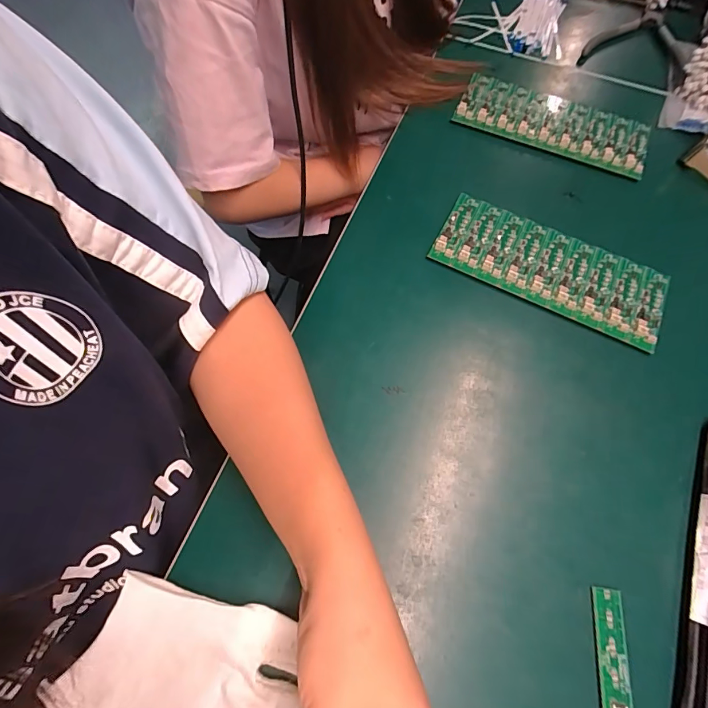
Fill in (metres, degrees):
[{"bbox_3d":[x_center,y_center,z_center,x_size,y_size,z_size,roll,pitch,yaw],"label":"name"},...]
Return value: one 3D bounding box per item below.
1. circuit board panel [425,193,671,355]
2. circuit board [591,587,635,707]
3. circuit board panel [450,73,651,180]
[{"bbox_3d":[0.169,-0.077,0.348,0.192,0.006,0.081,26,68,11],"label":"circuit board panel"},{"bbox_3d":[0.155,0.186,0.235,0.020,0.006,0.082,8,66,3],"label":"circuit board"},{"bbox_3d":[0.205,-0.240,0.416,0.190,0.006,0.080,24,68,10],"label":"circuit board panel"}]

